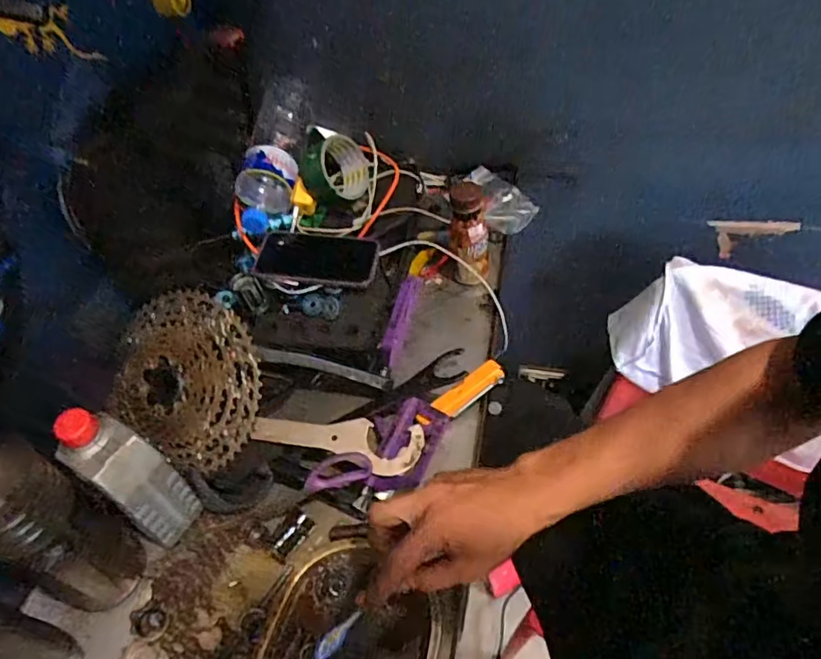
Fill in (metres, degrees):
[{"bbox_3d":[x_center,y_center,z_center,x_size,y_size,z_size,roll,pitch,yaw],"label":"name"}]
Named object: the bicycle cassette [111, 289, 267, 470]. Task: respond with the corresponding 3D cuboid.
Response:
[{"bbox_3d":[-0.239,0.048,0.601,0.176,0.047,0.166,24,93,11],"label":"bicycle cassette"}]

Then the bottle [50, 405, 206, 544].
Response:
[{"bbox_3d":[-0.263,0.144,0.528,0.061,0.175,0.058,23,57,22],"label":"bottle"}]

